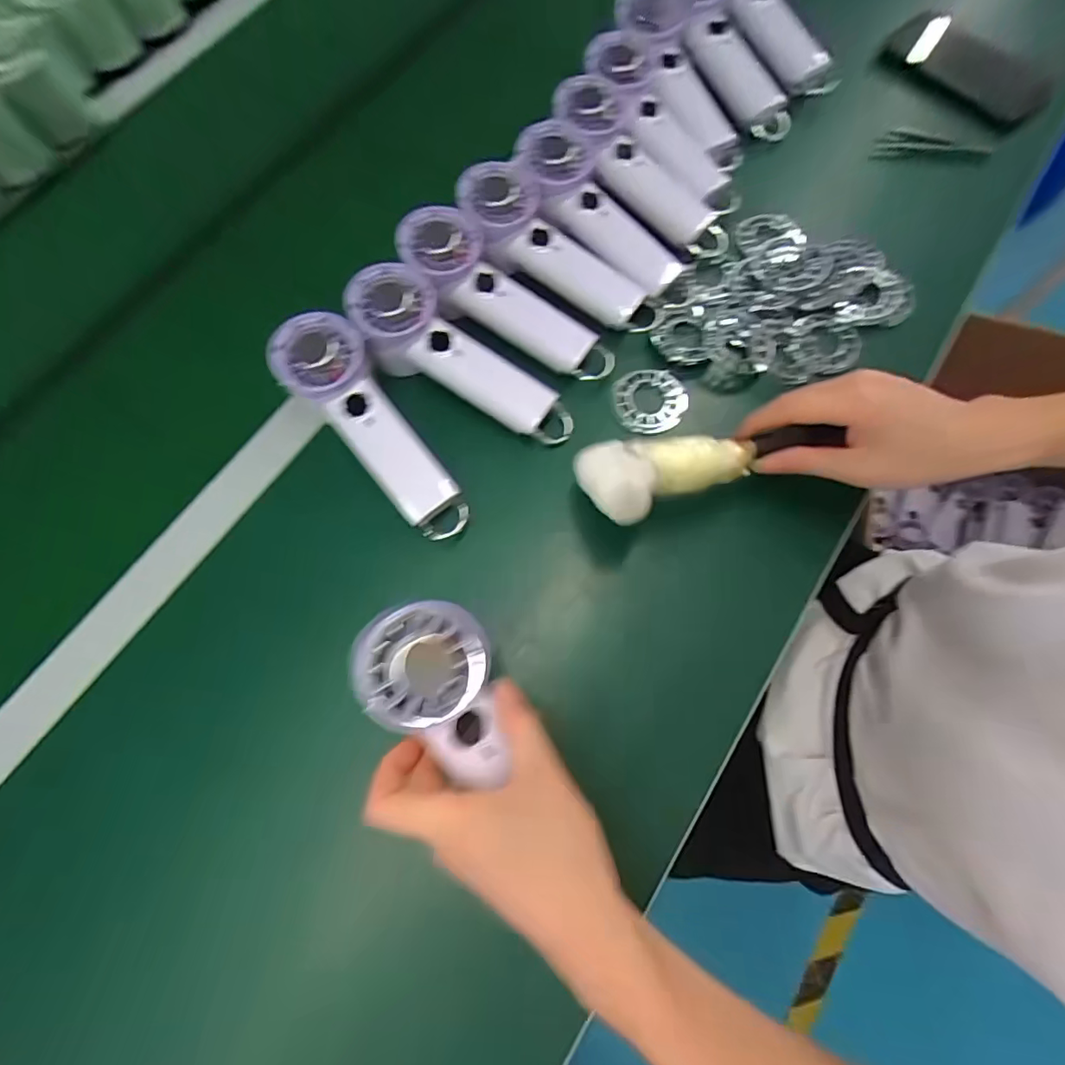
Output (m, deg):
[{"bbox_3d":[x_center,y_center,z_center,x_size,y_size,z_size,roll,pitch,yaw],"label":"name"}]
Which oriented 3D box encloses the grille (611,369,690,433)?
[{"bbox_3d":[0.097,-0.110,0.437,0.060,0.011,0.055,-1,70,2],"label":"grille"}]

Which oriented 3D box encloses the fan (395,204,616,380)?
[{"bbox_3d":[-0.021,-0.190,0.433,0.193,0.031,0.066,35,74,-9],"label":"fan"}]

